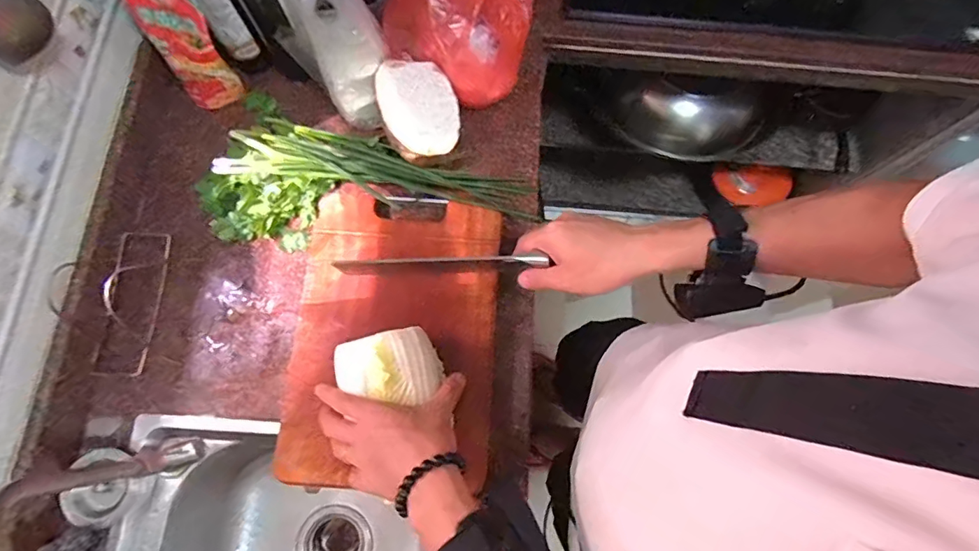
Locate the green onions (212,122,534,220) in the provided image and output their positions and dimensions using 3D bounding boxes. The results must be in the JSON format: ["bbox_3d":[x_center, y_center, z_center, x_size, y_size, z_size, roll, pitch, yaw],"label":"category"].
[{"bbox_3d":[-0.146,-0.135,0.651,0.397,0.046,0.093,13,75,3],"label":"green onions"}]

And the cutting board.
[{"bbox_3d":[-0.113,0.064,0.605,0.243,0.037,0.346,2,74,0],"label":"cutting board"}]

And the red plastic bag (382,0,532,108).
[{"bbox_3d":[-0.035,-0.341,0.644,0.181,0.111,0.140,35,77,8],"label":"red plastic bag"}]

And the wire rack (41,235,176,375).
[{"bbox_3d":[-0.440,0.024,0.567,0.077,0.107,0.172,5,74,0],"label":"wire rack"}]

